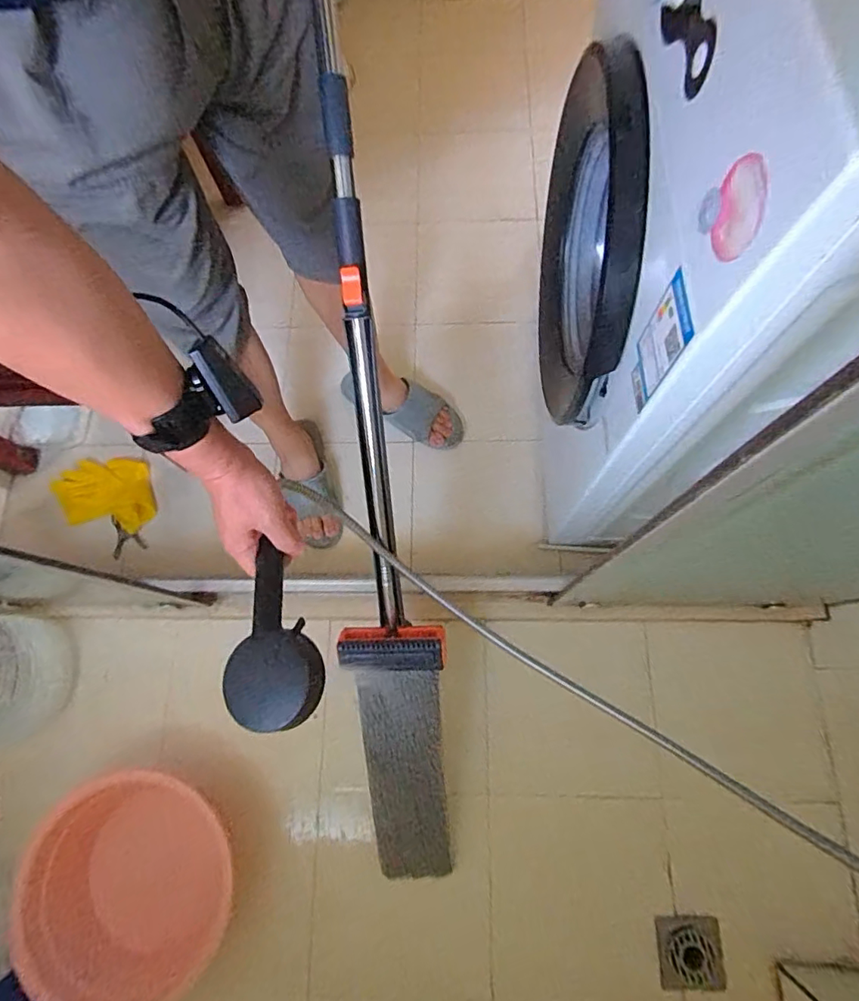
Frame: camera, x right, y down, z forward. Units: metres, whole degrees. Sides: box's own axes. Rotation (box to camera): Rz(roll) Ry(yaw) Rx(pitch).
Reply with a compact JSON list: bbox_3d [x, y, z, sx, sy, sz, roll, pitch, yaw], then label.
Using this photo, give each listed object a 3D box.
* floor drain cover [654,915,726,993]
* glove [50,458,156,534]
[{"bbox_3d":[0.419,0.730,0.844,0.098,0.004,0.099,-2,69,8],"label":"floor drain cover"},{"bbox_3d":[-0.701,-0.019,1.127,0.217,0.026,0.150,8,72,2],"label":"glove"}]

